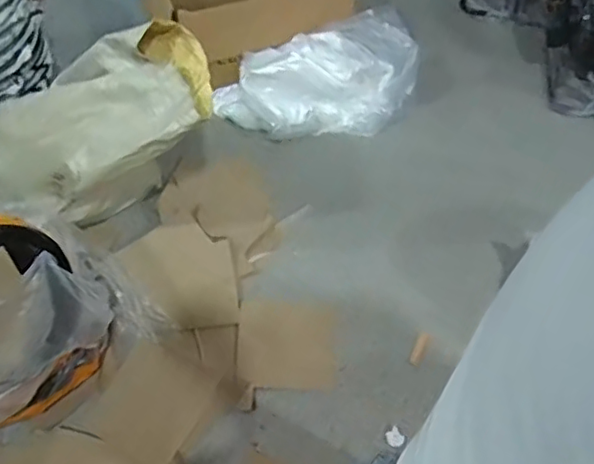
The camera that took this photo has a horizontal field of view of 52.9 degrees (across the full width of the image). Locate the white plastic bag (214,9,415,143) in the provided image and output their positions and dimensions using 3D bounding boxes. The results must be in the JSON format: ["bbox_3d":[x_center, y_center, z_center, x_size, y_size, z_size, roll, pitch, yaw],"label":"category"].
[{"bbox_3d":[0.060,-0.410,1.582,0.545,0.282,0.218,-9,53,-11],"label":"white plastic bag"}]

